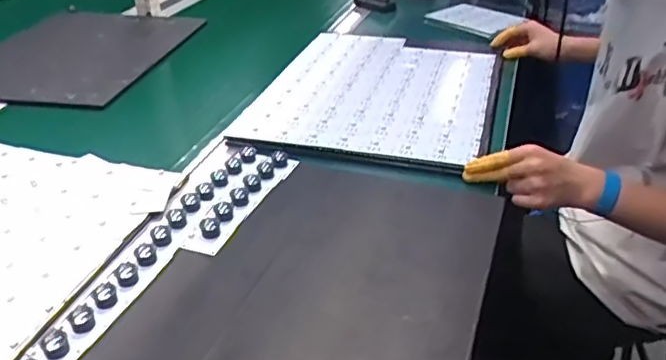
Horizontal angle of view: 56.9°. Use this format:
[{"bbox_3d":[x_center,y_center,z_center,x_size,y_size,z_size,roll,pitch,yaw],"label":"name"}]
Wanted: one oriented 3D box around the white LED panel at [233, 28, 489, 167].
[{"bbox_3d":[0.072,-0.151,1.022,0.356,0.030,0.452,9,32,13],"label":"white LED panel"}]

